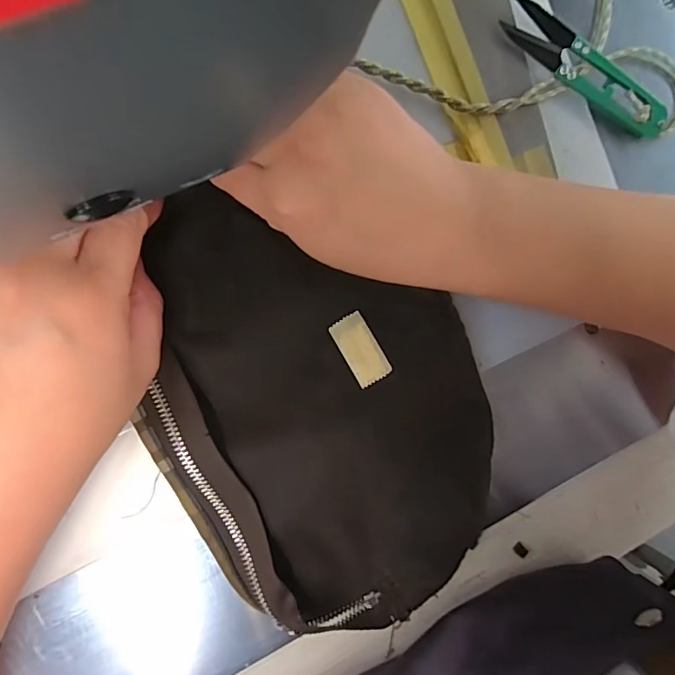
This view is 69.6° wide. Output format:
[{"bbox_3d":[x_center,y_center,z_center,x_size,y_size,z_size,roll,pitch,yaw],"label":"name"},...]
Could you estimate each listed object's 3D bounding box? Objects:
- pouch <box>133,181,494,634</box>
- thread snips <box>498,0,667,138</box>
[{"bbox_3d":[-0.008,0.034,0.246,0.158,0.014,0.226,-28,96,-8],"label":"pouch"},{"bbox_3d":[0.136,-0.144,0.263,0.104,0.011,0.022,28,88,-12],"label":"thread snips"}]

